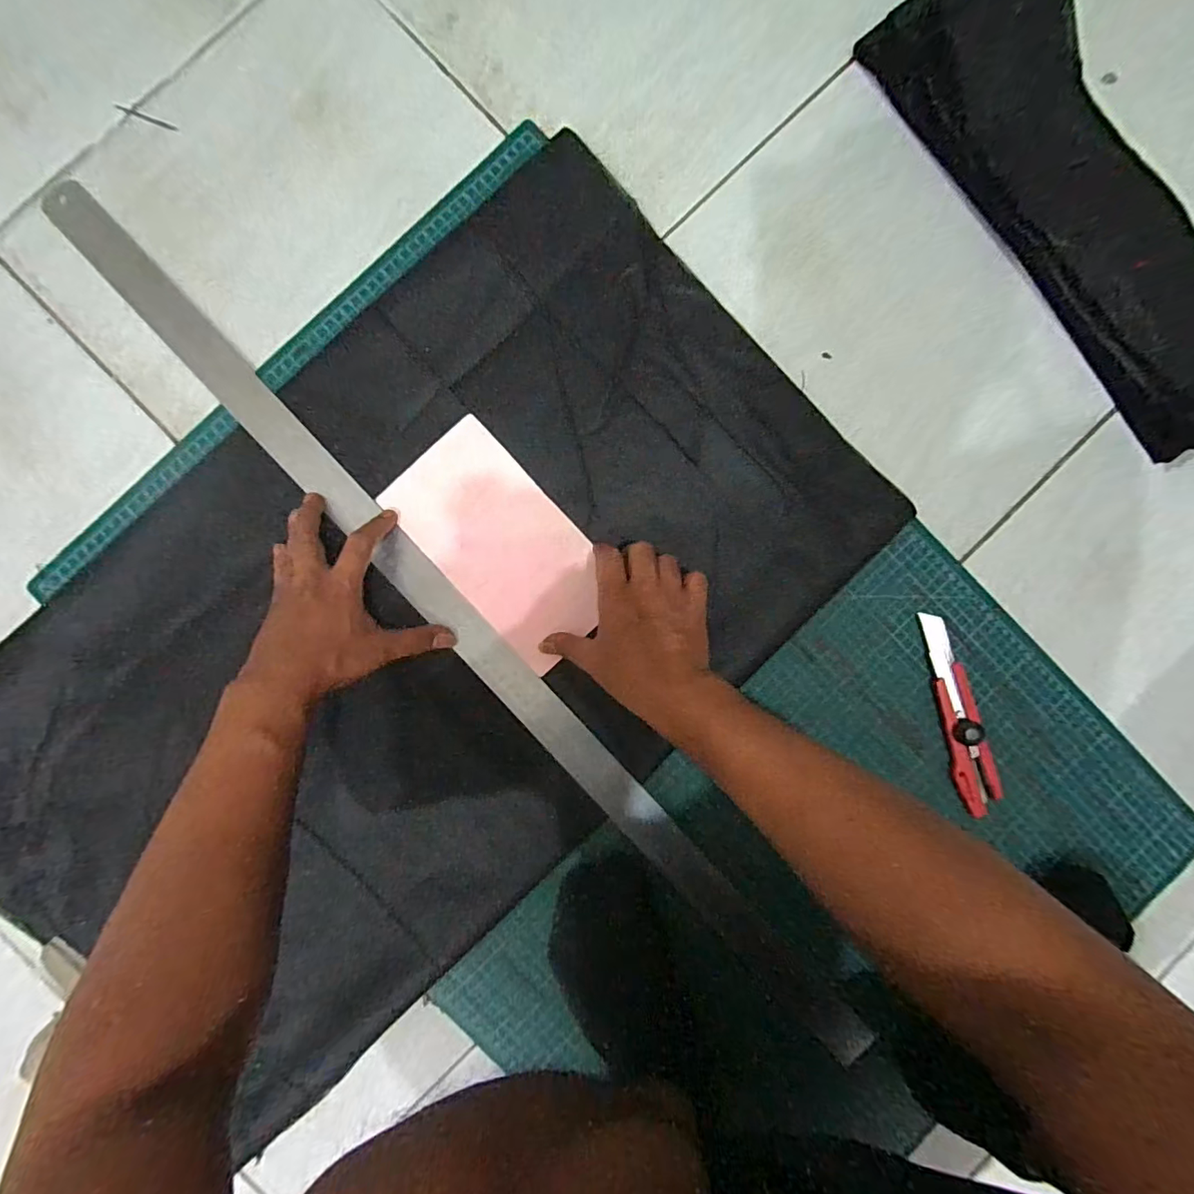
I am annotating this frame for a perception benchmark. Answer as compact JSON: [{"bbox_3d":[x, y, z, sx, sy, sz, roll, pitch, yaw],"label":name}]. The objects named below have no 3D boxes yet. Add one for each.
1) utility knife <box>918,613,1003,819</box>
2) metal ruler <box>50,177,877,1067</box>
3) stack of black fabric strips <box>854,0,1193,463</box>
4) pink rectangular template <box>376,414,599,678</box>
[{"bbox_3d":[0.321,0.103,0.450,0.031,0.018,0.177,-16,90,-1],"label":"utility knife"},{"bbox_3d":[-0.114,0.028,0.442,0.036,0.006,0.983,-43,91,-1],"label":"metal ruler"},{"bbox_3d":[0.437,-0.336,0.434,0.121,0.059,0.489,-38,91,-1],"label":"stack of black fabric strips"},{"bbox_3d":[-0.081,-0.047,0.443,0.111,0.005,0.204,-43,90,1],"label":"pink rectangular template"}]

